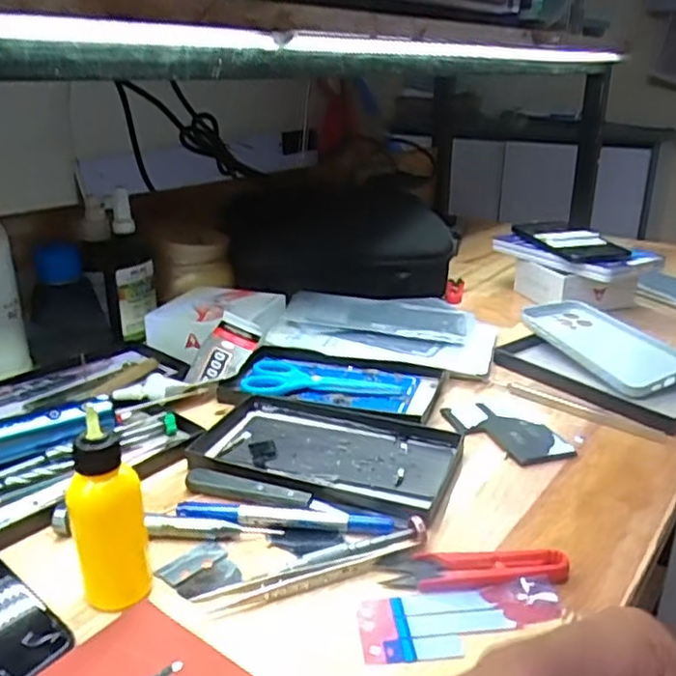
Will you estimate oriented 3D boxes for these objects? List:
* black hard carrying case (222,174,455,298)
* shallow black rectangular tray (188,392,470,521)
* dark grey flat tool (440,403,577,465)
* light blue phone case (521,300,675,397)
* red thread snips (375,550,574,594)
[{"bbox_3d":[0.005,-0.124,0.799,0.252,0.117,0.138,3,23,0],"label":"black hard carrying case"},{"bbox_3d":[-0.010,0.080,0.486,0.179,0.014,0.108,11,25,19],"label":"shallow black rectangular tray"},{"bbox_3d":[0.132,0.070,0.517,0.058,0.007,0.093,-10,26,-27],"label":"dark grey flat tool"},{"bbox_3d":[0.256,0.002,0.645,0.099,0.013,0.166,-13,31,-21],"label":"light blue phone case"},{"bbox_3d":[0.074,0.124,0.368,0.098,0.012,0.023,1,23,-3],"label":"red thread snips"}]

